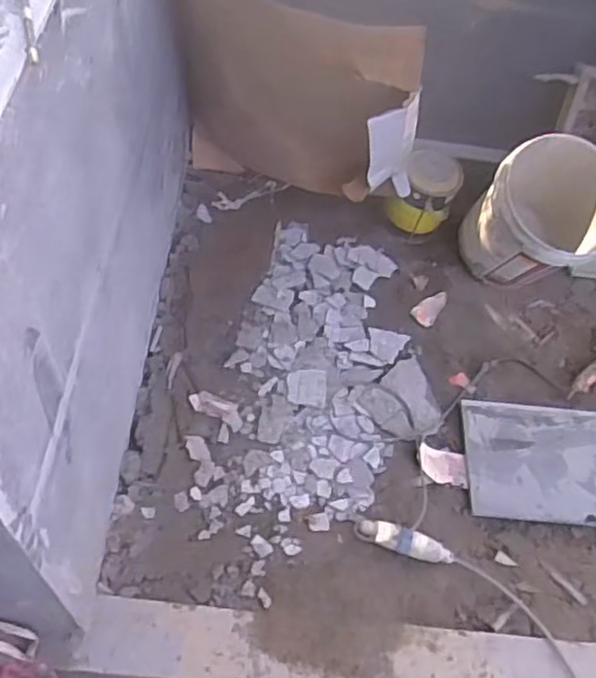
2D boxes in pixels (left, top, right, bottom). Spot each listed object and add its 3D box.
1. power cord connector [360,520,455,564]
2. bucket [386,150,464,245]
[{"bbox_3d":[0.224,0.422,1.428,0.202,0.048,0.059,16,57,2],"label":"power cord connector"},{"bbox_3d":[0.329,-0.361,1.811,0.144,0.183,0.192,28,58,9],"label":"bucket"}]

